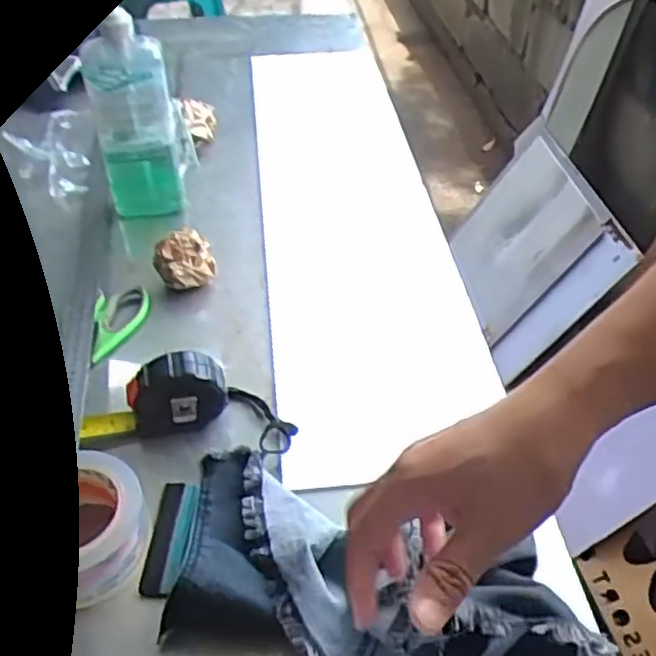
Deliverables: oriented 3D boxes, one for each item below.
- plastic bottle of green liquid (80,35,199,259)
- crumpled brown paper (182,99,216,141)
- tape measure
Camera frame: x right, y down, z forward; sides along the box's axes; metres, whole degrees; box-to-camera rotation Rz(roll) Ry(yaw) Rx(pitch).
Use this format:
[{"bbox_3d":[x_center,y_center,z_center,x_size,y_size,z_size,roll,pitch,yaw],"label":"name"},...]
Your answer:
[{"bbox_3d":[-0.219,-0.219,0.846,0.111,0.233,0.065,-15,45,-13],"label":"plastic bottle of green liquid"},{"bbox_3d":[-0.184,-0.302,1.014,0.043,0.047,0.062,-11,45,-9],"label":"crumpled brown paper"},{"bbox_3d":[-0.155,0.064,0.631,0.131,0.072,0.048,-4,44,-3],"label":"tape measure"}]

